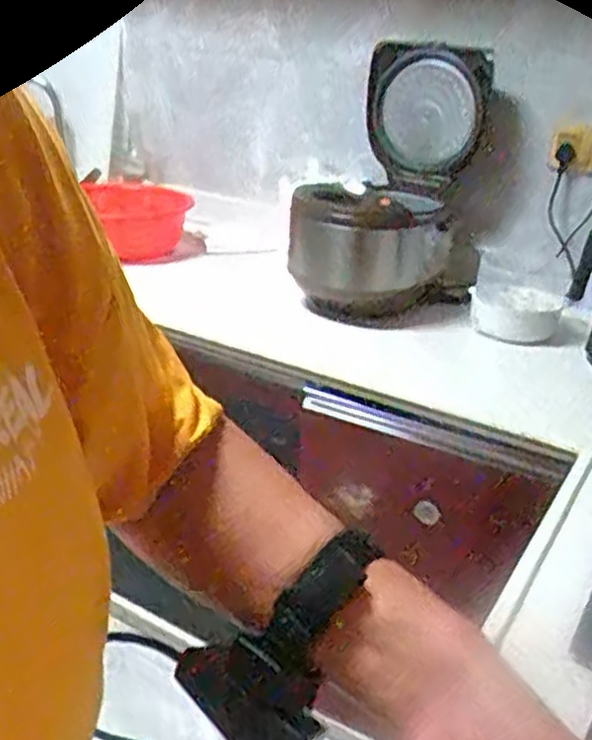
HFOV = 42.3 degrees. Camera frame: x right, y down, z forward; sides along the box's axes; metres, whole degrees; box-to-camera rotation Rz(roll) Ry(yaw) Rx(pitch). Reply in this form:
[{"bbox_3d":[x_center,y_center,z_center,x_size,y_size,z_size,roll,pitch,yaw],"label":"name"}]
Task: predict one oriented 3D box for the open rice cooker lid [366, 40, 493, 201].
[{"bbox_3d":[0.248,-0.493,1.513,0.273,0.285,0.065,21,8,43],"label":"open rice cooker lid"}]

